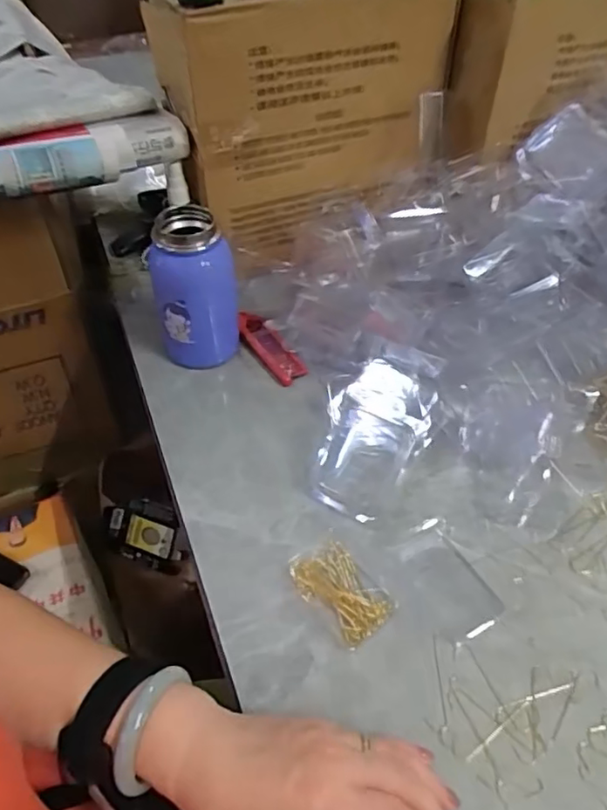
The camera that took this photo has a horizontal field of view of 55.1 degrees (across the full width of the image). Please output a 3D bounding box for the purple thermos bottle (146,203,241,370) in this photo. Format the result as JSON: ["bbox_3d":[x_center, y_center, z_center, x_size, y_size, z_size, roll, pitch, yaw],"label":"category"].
[{"bbox_3d":[-0.098,-0.100,0.534,0.074,0.137,0.063,-6,48,-7],"label":"purple thermos bottle"}]

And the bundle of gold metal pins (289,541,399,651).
[{"bbox_3d":[0.027,0.129,0.414,0.048,0.014,0.075,-31,55,-26],"label":"bundle of gold metal pins"}]

